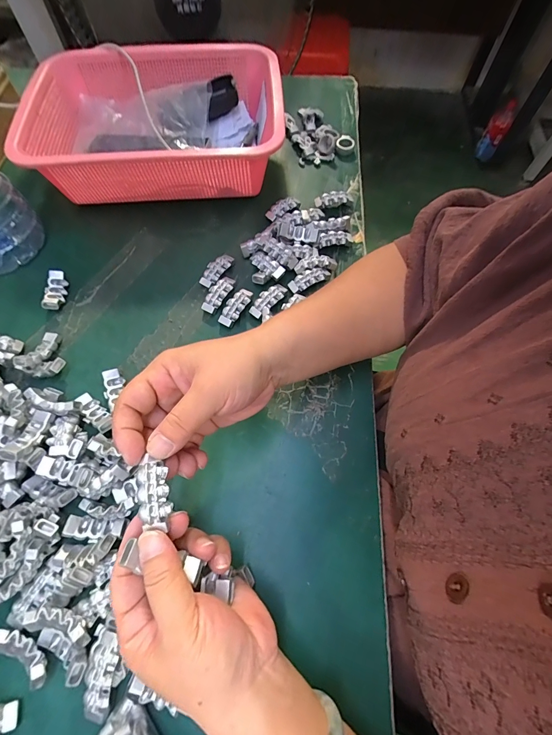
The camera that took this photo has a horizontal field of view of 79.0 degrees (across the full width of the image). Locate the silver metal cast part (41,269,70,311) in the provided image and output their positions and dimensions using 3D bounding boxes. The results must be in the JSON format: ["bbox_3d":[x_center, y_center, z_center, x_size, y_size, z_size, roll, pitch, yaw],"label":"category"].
[{"bbox_3d":[-0.243,-0.085,0.369,0.018,0.016,0.045,-6,65,-3],"label":"silver metal cast part"}]

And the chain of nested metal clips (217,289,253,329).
[{"bbox_3d":[-0.043,-0.065,0.359,0.019,0.015,0.047,28,68,13],"label":"chain of nested metal clips"}]

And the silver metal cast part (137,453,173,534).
[{"bbox_3d":[-0.075,0.075,0.204,0.018,0.007,0.040,-13,72,-8],"label":"silver metal cast part"}]

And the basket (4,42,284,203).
[{"bbox_3d":[-0.145,-0.303,0.428,0.291,0.099,0.216,-2,65,-1],"label":"basket"}]

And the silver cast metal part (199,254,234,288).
[{"bbox_3d":[-0.067,-0.112,0.377,0.019,0.008,0.047,30,68,14],"label":"silver cast metal part"}]

